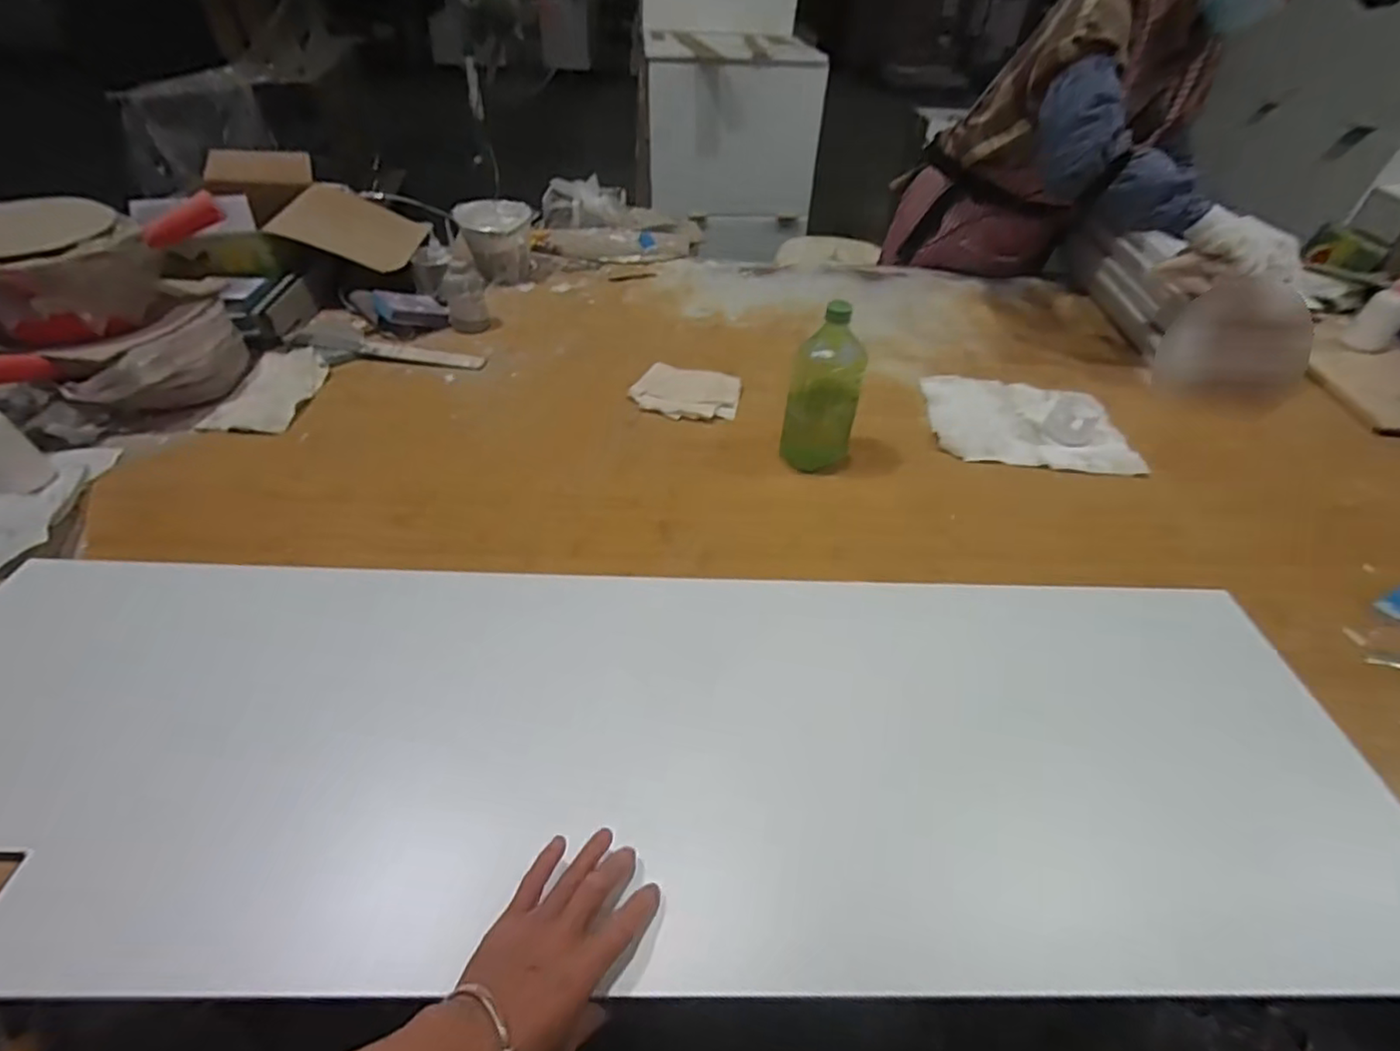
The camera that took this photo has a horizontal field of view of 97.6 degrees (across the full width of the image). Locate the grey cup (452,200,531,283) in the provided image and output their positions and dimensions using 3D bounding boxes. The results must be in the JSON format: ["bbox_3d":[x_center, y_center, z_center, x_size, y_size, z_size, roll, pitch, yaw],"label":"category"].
[{"bbox_3d":[-0.387,-0.543,1.174,0.140,0.130,0.119,-10,46,-13],"label":"grey cup"}]

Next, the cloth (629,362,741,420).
[{"bbox_3d":[-0.021,-0.199,0.904,0.153,0.034,0.087,11,45,8],"label":"cloth"}]

